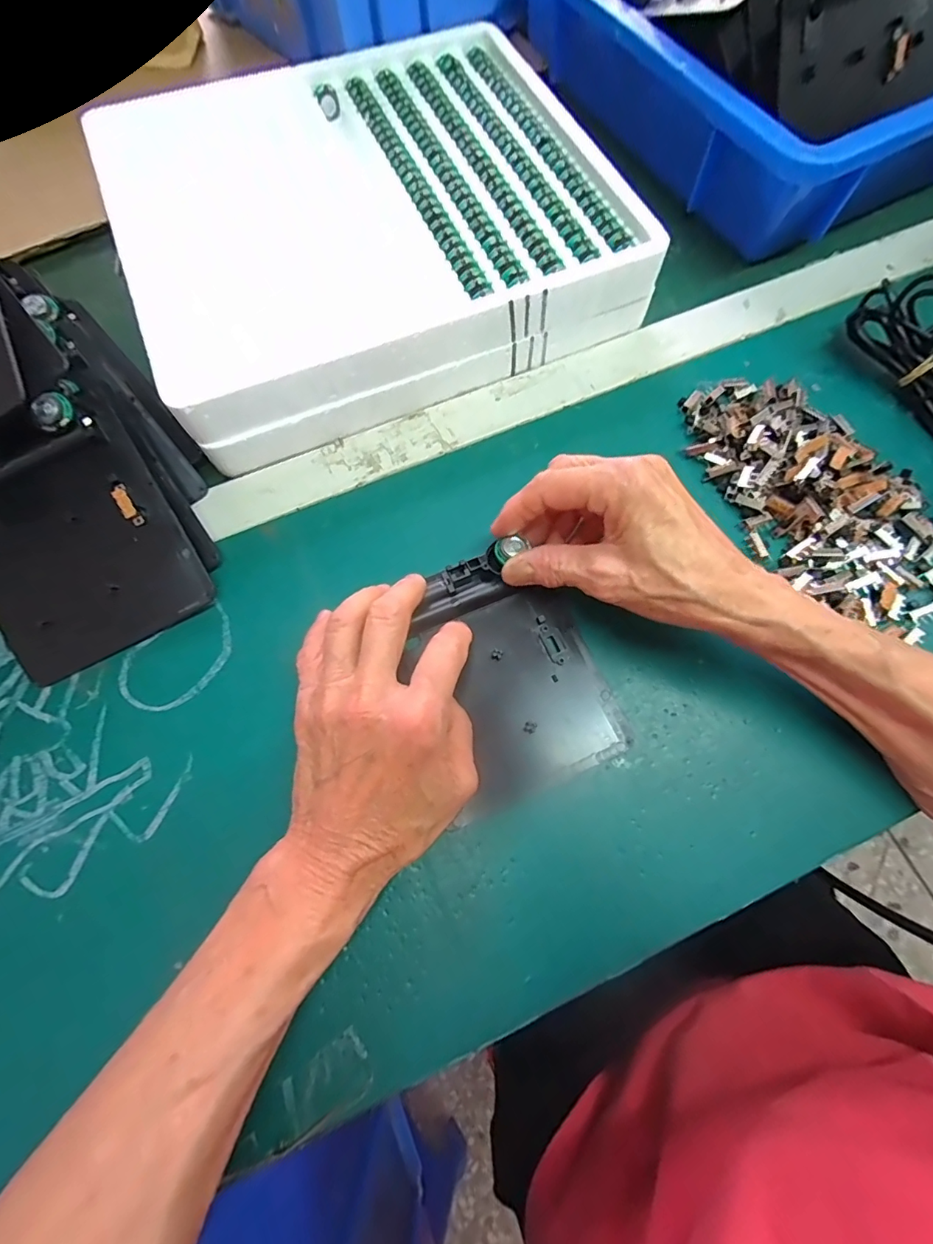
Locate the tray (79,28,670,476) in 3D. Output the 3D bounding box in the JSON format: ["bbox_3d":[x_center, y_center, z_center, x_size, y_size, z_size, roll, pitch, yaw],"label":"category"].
[{"bbox_3d":[-0.071,-0.286,0.354,0.314,0.069,0.298,-22,72,-6],"label":"tray"}]

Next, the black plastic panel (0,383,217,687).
[{"bbox_3d":[-0.217,-0.045,0.268,0.108,0.022,0.127,-27,97,-4],"label":"black plastic panel"}]

